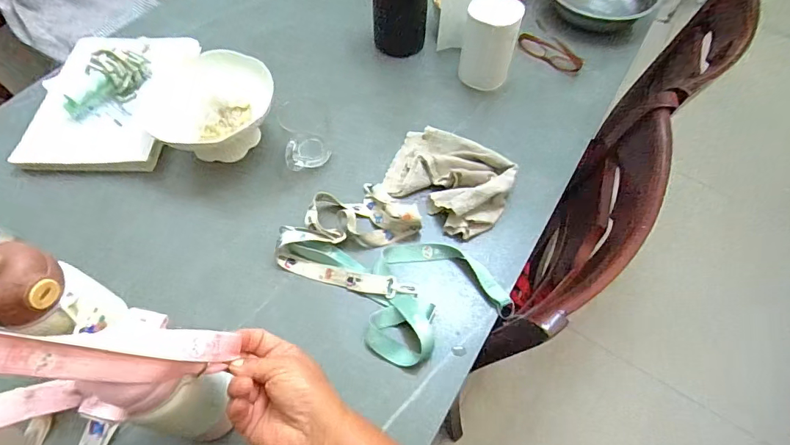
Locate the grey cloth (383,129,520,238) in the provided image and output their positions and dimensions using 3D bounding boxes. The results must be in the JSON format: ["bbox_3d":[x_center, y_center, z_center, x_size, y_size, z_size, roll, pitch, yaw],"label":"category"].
[{"bbox_3d":[0.078,-0.070,0.662,0.191,0.043,0.140,33,64,17],"label":"grey cloth"}]

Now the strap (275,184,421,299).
[{"bbox_3d":[-0.063,0.014,0.613,0.190,0.033,0.168,5,60,2],"label":"strap"}]

